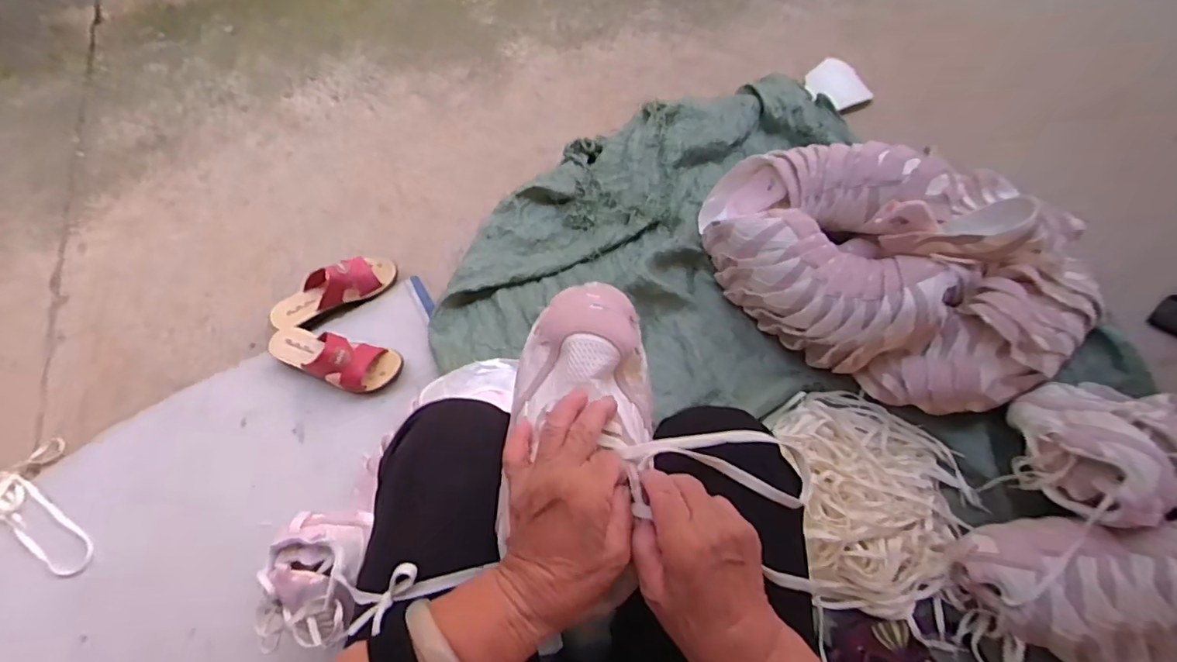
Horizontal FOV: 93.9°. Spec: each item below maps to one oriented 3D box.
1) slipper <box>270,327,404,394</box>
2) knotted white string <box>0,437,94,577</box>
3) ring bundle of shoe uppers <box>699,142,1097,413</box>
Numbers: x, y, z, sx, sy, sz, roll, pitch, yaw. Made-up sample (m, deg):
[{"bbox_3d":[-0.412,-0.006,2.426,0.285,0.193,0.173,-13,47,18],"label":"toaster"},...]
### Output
[{"bbox_3d":[-0.434,0.045,0.921,0.225,0.070,0.085,11,67,5],"label":"slipper"},{"bbox_3d":[-0.873,0.295,0.861,0.131,0.016,0.239,-34,67,-15],"label":"knotted white string"},{"bbox_3d":[0.493,-0.128,0.927,0.622,0.232,0.384,27,67,15],"label":"ring bundle of shoe uppers"}]

